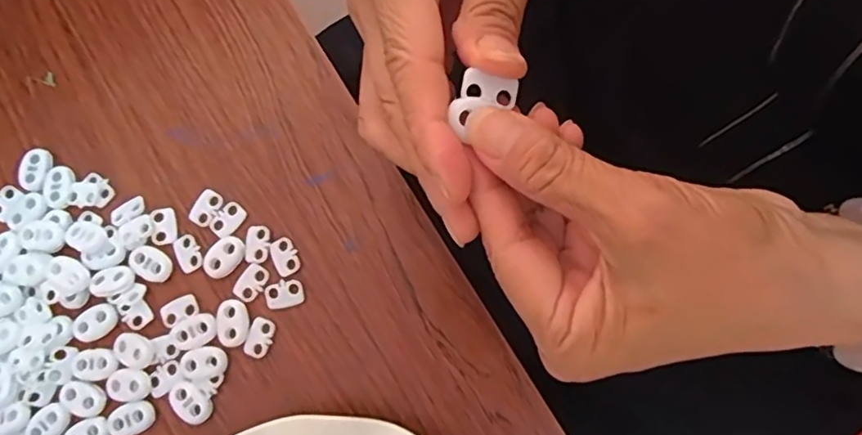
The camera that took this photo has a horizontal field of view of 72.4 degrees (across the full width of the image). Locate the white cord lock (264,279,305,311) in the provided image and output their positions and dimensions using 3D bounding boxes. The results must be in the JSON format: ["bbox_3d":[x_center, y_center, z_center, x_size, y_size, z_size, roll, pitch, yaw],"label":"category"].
[{"bbox_3d":[-0.073,0.038,0.290,0.019,0.004,0.014,-21,77,-3],"label":"white cord lock"}]

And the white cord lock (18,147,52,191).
[{"bbox_3d":[-0.209,-0.026,0.311,0.015,0.006,0.022,15,78,5],"label":"white cord lock"}]

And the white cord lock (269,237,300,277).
[{"bbox_3d":[-0.073,0.019,0.293,0.012,0.004,0.019,-24,77,-4],"label":"white cord lock"}]

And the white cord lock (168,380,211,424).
[{"bbox_3d":[-0.117,0.089,0.283,0.016,0.004,0.022,-43,79,-8],"label":"white cord lock"}]

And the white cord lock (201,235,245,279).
[{"bbox_3d":[-0.104,0.020,0.296,0.022,0.004,0.015,-40,79,-7],"label":"white cord lock"}]

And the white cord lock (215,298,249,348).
[{"bbox_3d":[-0.098,0.052,0.288,0.016,0.004,0.023,-1,77,2],"label":"white cord lock"}]

